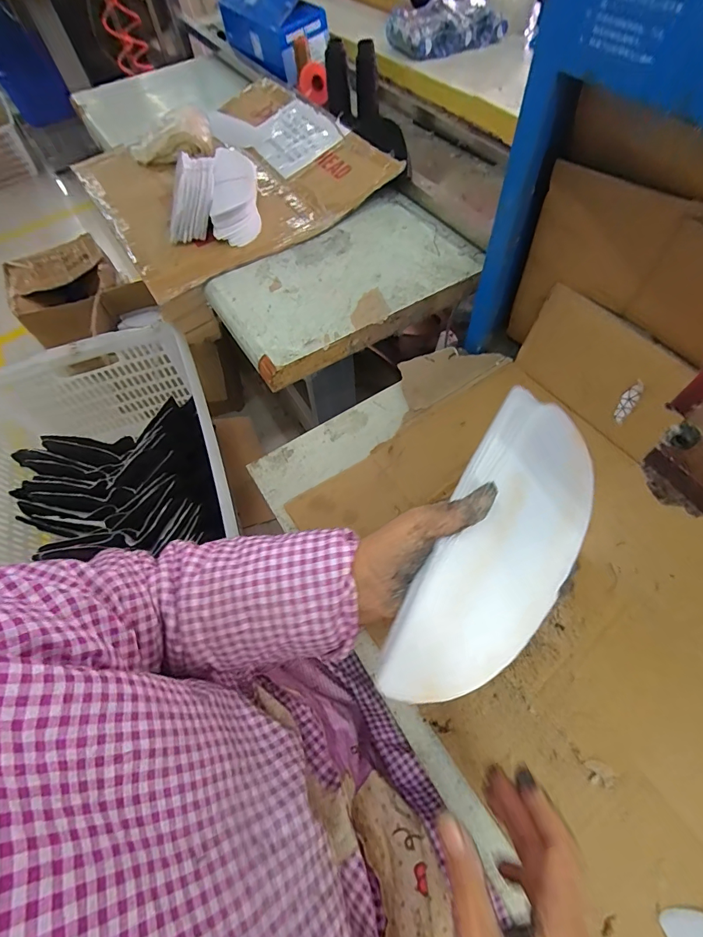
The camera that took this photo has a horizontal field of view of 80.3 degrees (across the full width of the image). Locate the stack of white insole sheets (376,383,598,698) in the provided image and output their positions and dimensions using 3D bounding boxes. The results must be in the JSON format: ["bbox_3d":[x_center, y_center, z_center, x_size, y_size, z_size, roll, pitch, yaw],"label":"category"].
[{"bbox_3d":[0.099,0.058,0.282,0.084,0.011,0.222,27,82,18],"label":"stack of white insole sheets"}]

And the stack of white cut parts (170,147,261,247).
[{"bbox_3d":[-0.235,-0.478,0.725,0.163,0.067,0.211,2,61,5],"label":"stack of white cut parts"}]

